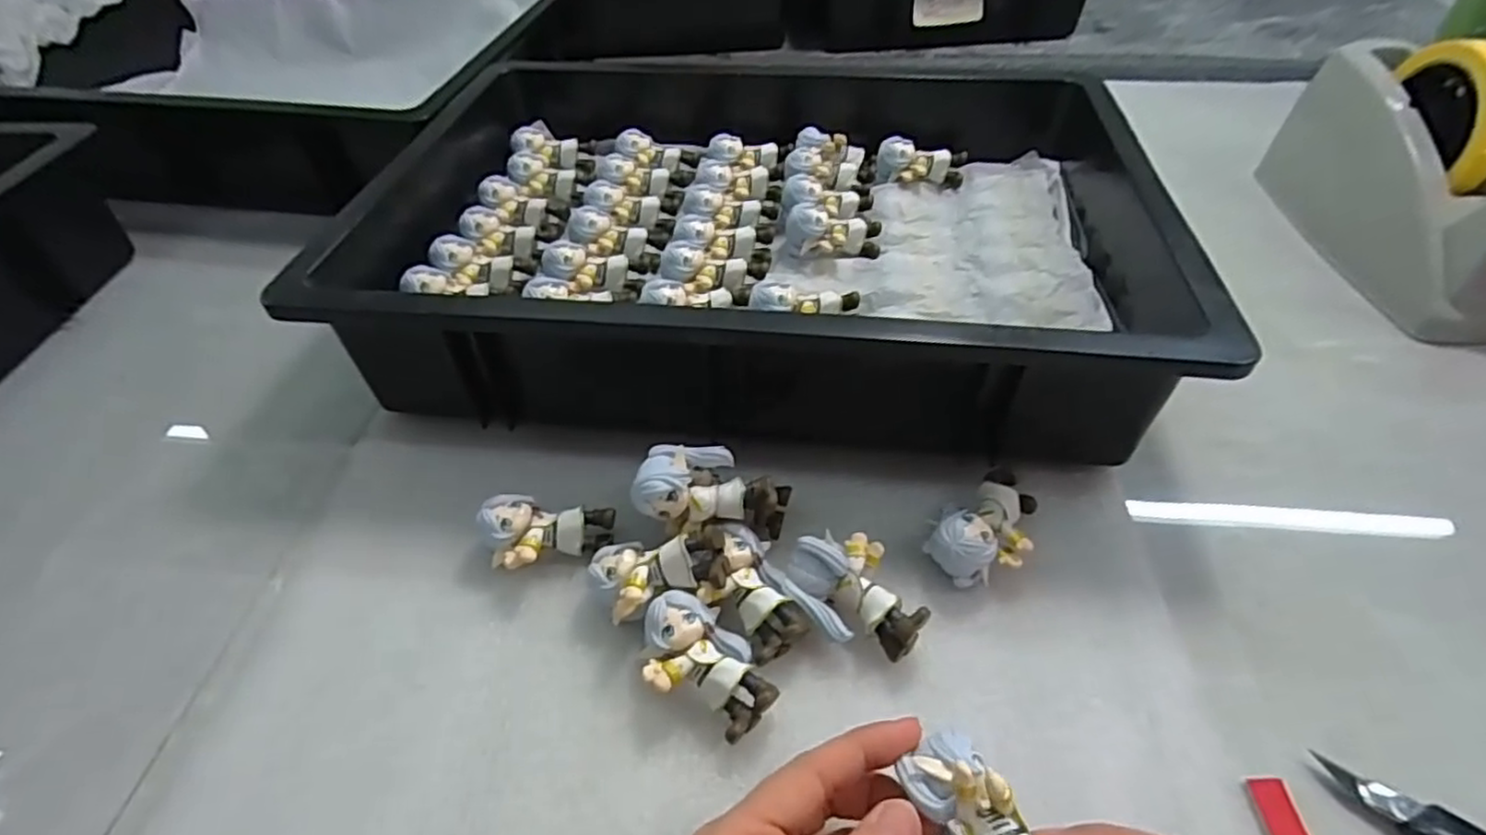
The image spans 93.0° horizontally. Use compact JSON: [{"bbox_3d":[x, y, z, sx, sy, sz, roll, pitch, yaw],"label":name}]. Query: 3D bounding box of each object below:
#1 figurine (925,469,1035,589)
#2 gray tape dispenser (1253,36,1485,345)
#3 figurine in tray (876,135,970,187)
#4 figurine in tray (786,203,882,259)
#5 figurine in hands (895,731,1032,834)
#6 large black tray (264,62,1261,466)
[{"bbox_3d":[0.113,0.051,0.329,0.040,0.027,0.060,32,55,27],"label":"figurine"},{"bbox_3d":[0.446,-0.161,0.459,0.084,0.117,0.207,6,47,6],"label":"gray tape dispenser"},{"bbox_3d":[0.129,-0.182,0.508,0.062,0.028,0.024,5,47,7],"label":"figurine in tray"},{"bbox_3d":[0.059,-0.117,0.449,0.061,0.032,0.026,-7,47,-5],"label":"figurine in tray"},{"bbox_3d":[0.072,0.122,0.211,0.026,0.021,0.057,-19,45,-16],"label":"figurine in hands"},{"bbox_3d":[0.010,-0.134,0.461,0.452,0.092,0.342,4,47,5],"label":"large black tray"}]

